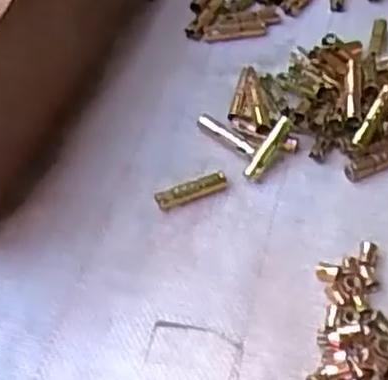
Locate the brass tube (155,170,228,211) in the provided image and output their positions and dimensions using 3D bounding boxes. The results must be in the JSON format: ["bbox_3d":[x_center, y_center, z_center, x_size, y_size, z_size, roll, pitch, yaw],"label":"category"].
[{"bbox_3d":[-0.001,0.000,0.368,0.039,0.009,0.010,-17,60,-8],"label":"brass tube"}]

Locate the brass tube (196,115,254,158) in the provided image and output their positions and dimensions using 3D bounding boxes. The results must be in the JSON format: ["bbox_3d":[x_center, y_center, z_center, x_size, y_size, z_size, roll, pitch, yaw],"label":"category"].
[{"bbox_3d":[0.019,-0.030,0.389,0.009,0.007,0.040,-40,65,-19],"label":"brass tube"}]

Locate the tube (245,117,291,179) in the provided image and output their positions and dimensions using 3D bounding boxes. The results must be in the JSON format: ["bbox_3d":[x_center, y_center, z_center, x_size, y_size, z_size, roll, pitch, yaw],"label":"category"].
[{"bbox_3d":[0.041,-0.023,0.377,0.008,0.006,0.039,31,81,22],"label":"tube"}]

